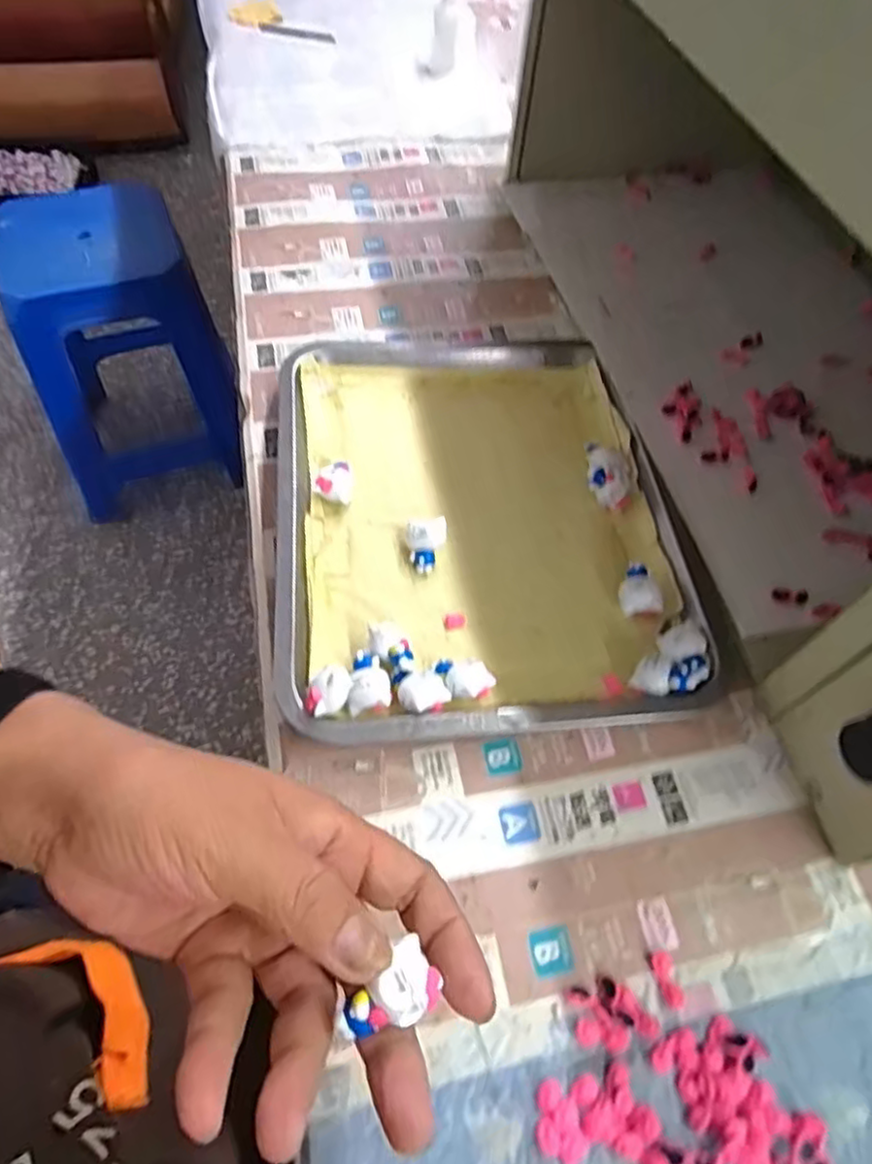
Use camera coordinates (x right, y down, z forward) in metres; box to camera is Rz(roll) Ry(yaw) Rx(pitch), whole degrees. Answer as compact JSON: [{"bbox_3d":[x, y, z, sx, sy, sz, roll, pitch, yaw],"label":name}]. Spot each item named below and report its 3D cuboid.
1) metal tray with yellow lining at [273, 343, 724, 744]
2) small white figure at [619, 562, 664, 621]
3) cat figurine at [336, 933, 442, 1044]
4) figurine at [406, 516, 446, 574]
[{"bbox_3d":[0.024,-0.050,0.440,0.249,0.026,0.305,-4,58,-6],"label":"metal tray with yellow lining"},{"bbox_3d":[0.125,0.006,0.417,0.021,0.013,0.035,-14,59,-12],"label":"small white figure"},{"bbox_3d":[-0.016,0.136,0.219,0.032,0.013,0.021,-28,63,-20],"label":"cat figurine"},{"bbox_3d":[-0.006,-0.023,0.423,0.023,0.021,0.029,3,57,-2],"label":"figurine"}]

